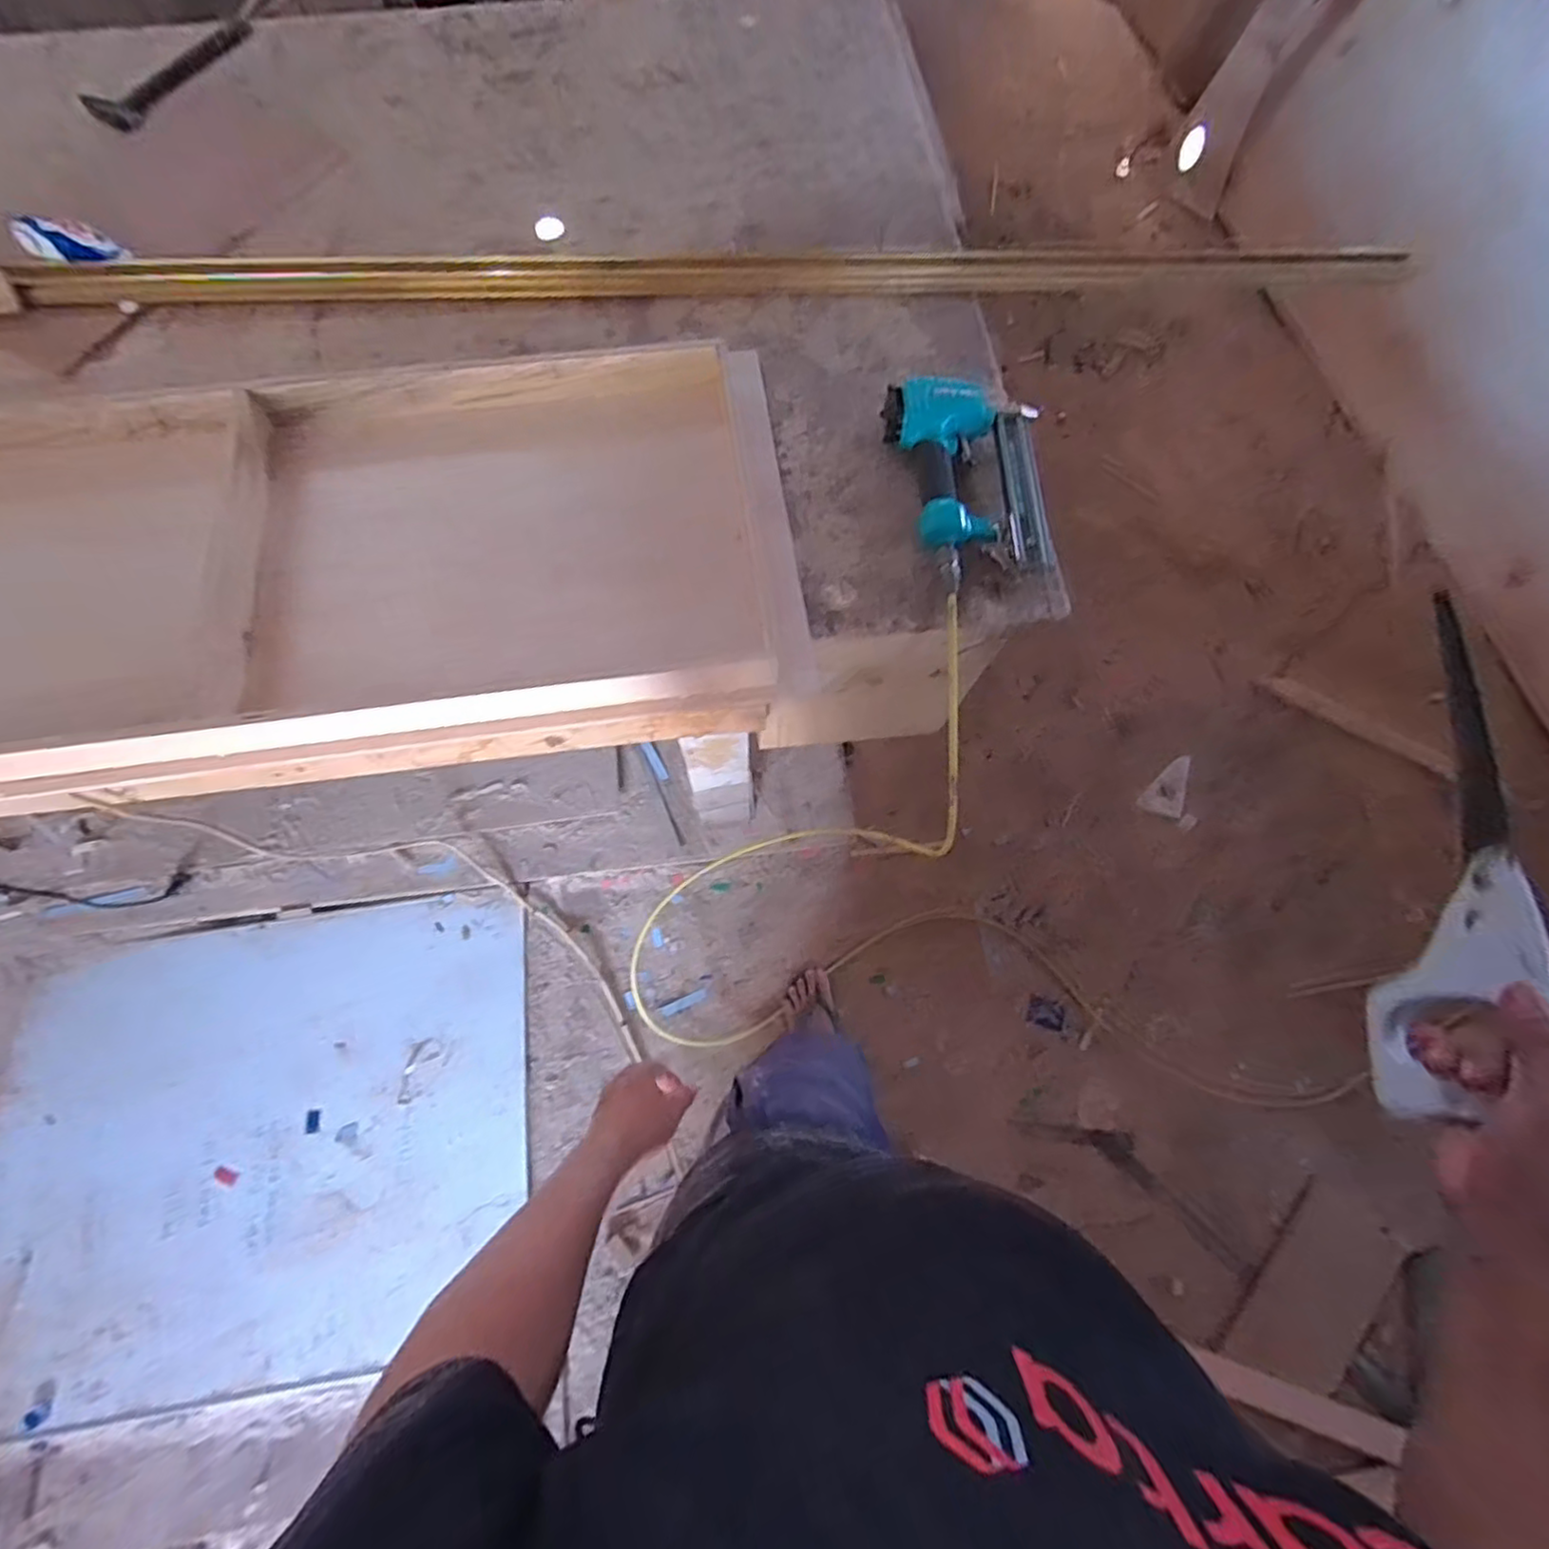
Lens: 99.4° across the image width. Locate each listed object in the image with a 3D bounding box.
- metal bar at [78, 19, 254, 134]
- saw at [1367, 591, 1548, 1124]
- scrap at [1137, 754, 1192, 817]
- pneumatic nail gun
[{"bbox_3d":[-0.849,-1.000,0.931,0.060,0.025,0.270,25,73,7],"label":"metal bar"},{"bbox_3d":[0.444,0.053,0.427,0.019,0.092,0.342,9,89,2],"label":"saw"},{"bbox_3d":[0.920,0.019,1.537,0.085,0.023,0.155,18,78,24],"label":"scrap"},{"bbox_3d":[0.225,-0.329,0.715,0.161,0.054,0.237,-13,73,-5],"label":"pneumatic nail gun"}]

